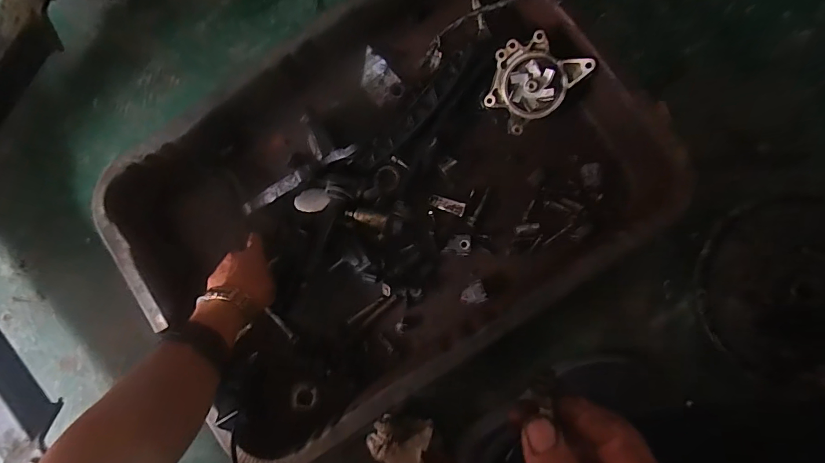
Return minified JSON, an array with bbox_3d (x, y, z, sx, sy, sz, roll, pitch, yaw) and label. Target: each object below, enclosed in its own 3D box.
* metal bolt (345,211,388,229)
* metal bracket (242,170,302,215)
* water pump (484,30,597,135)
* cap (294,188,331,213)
[{"bbox_3d":[-0.064,-0.019,0.585,0.062,0.013,0.017,15,90,18],"label":"metal bolt"},{"bbox_3d":[-0.188,-0.049,0.572,0.099,0.013,0.019,-29,88,16],"label":"metal bracket"},{"bbox_3d":[0.143,-0.184,0.527,0.097,0.045,0.111,40,116,5],"label":"water pump"},{"bbox_3d":[-0.137,-0.043,0.595,0.047,0.017,0.032,-4,89,3],"label":"cap"}]

